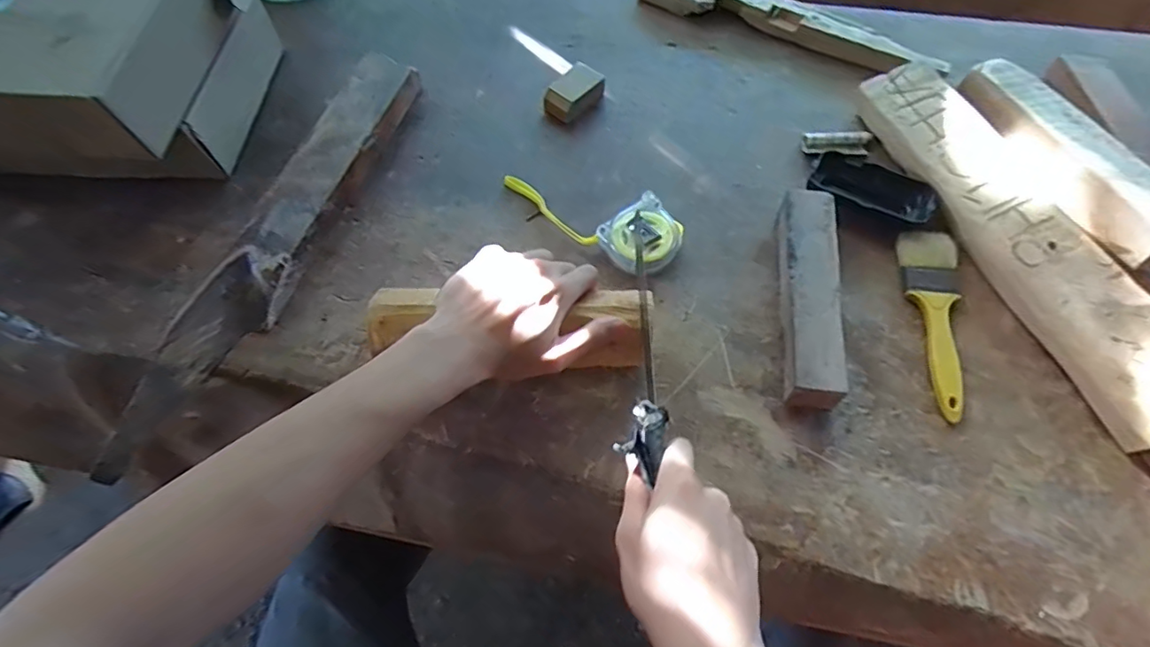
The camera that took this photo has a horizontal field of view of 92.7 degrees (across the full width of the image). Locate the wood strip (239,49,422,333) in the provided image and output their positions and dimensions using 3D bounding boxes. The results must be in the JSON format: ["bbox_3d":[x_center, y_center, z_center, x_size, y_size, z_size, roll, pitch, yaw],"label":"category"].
[{"bbox_3d":[-0.250,-0.149,0.545,0.065,0.040,0.314,17,65,11],"label":"wood strip"}]

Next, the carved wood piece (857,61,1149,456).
[{"bbox_3d":[0.394,-0.083,0.493,0.080,0.047,0.389,-20,64,-8],"label":"carved wood piece"}]

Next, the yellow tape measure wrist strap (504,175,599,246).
[{"bbox_3d":[-0.026,-0.113,0.542,0.019,0.009,0.120,-42,69,-17],"label":"yellow tape measure wrist strap"}]

